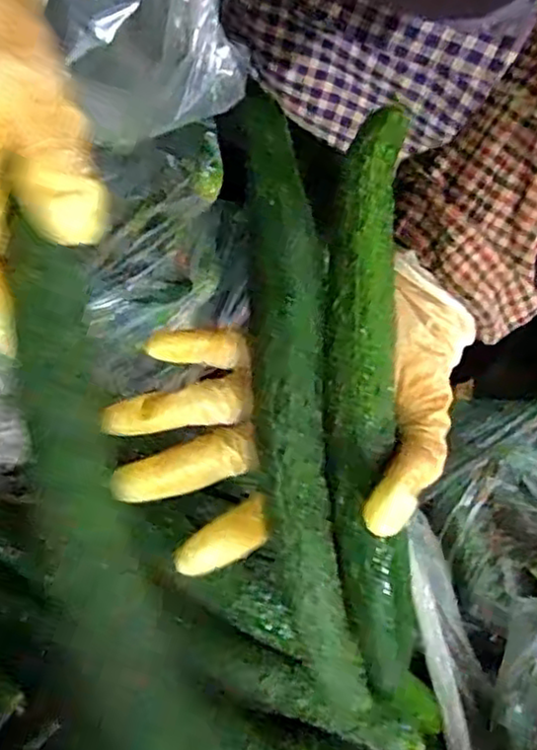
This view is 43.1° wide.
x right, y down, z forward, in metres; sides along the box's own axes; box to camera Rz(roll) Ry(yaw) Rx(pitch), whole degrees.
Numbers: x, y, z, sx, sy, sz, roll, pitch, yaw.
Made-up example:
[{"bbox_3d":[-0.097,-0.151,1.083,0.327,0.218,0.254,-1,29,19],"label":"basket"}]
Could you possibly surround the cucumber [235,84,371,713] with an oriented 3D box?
[{"bbox_3d":[0.014,0.020,0.301,0.035,0.025,0.275,-7,94,-3],"label":"cucumber"}]

